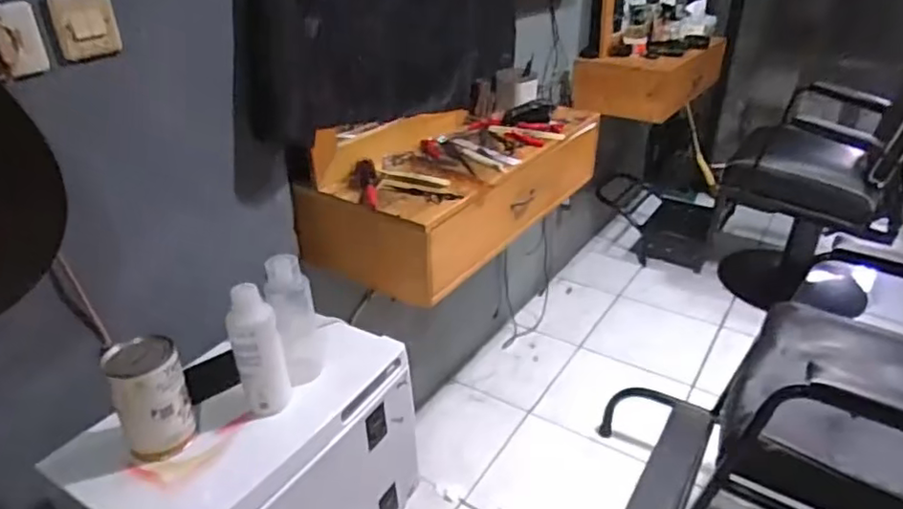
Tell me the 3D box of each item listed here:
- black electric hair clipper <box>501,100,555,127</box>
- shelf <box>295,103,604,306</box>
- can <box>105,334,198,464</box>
[{"bbox_3d":[0.208,-0.362,1.581,0.166,0.038,0.047,-14,33,-21],"label":"black electric hair clipper"},{"bbox_3d":[0.026,-0.196,1.470,0.361,0.257,0.803,19,36,30],"label":"shelf"},{"bbox_3d":[-0.395,0.190,0.813,0.084,0.145,0.089,0,31,0],"label":"can"}]

